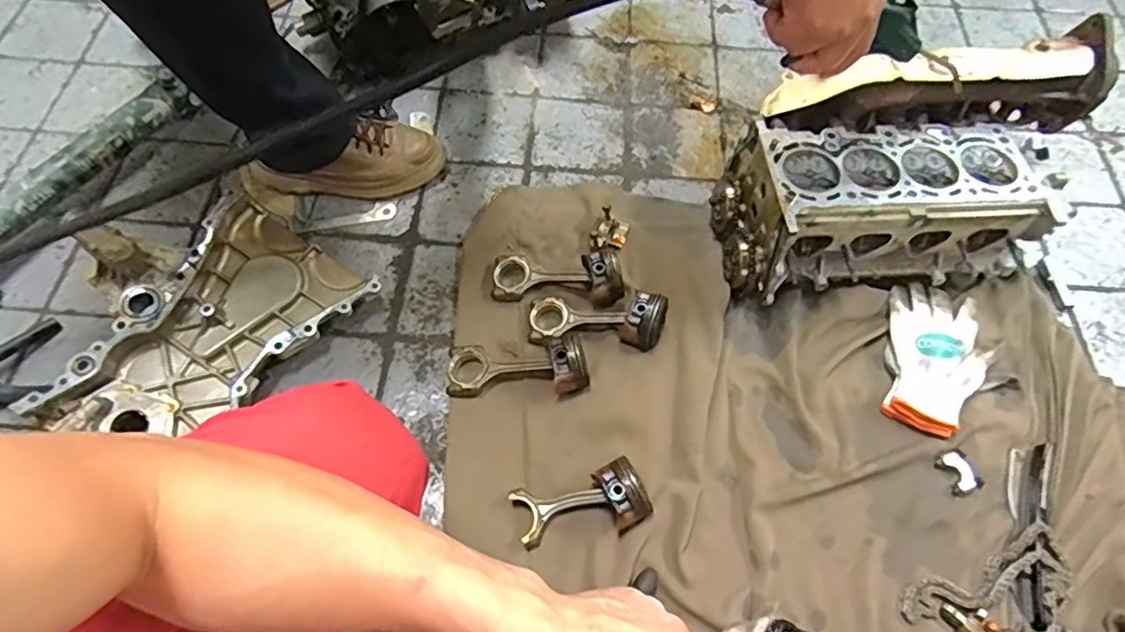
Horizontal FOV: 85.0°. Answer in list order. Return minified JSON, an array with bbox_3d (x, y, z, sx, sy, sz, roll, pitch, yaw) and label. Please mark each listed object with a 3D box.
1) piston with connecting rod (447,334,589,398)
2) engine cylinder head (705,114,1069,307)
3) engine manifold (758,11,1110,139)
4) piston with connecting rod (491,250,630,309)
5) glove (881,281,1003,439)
[{"bbox_3d":[-0.058,0.063,0.776,0.177,0.057,0.081,-6,64,-2],"label":"piston with connecting rod"},{"bbox_3d":[0.408,-0.145,0.819,0.374,0.160,0.205,-5,64,-1],"label":"engine cylinder head"},{"bbox_3d":[0.467,-0.291,0.780,0.402,0.104,0.088,-2,62,-4],"label":"engine manifold"},{"bbox_3d":[-0.006,-0.058,0.837,0.183,0.057,0.075,6,65,4],"label":"piston with connecting rod"},{"bbox_3d":[0.491,0.053,0.799,0.130,0.035,0.198,17,66,9],"label":"glove"}]

